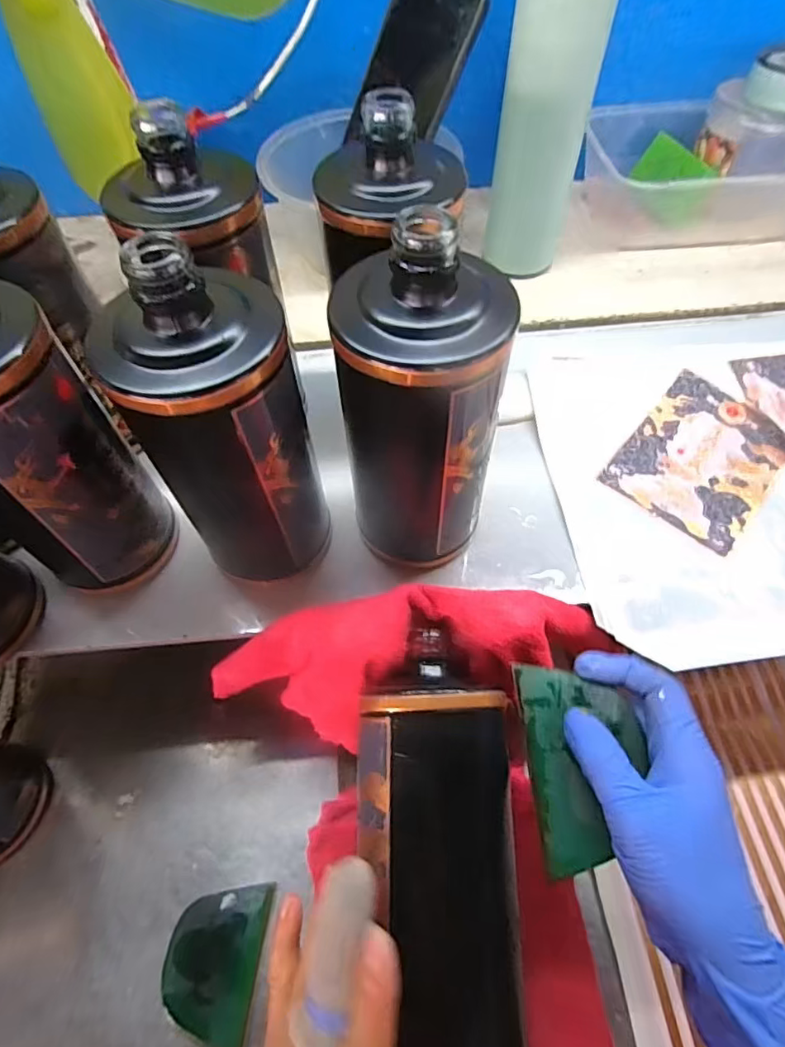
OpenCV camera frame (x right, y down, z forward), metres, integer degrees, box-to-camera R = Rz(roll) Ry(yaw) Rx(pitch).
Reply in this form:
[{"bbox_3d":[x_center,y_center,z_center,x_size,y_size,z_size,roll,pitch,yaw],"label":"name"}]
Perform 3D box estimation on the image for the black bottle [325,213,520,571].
[{"bbox_3d":[0.013,-0.051,0.269,0.076,0.185,0.070,-9,62,-5],"label":"black bottle"}]

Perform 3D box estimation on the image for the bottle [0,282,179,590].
[{"bbox_3d":[-0.186,-0.035,0.272,0.080,0.184,0.080,30,65,15],"label":"bottle"}]

